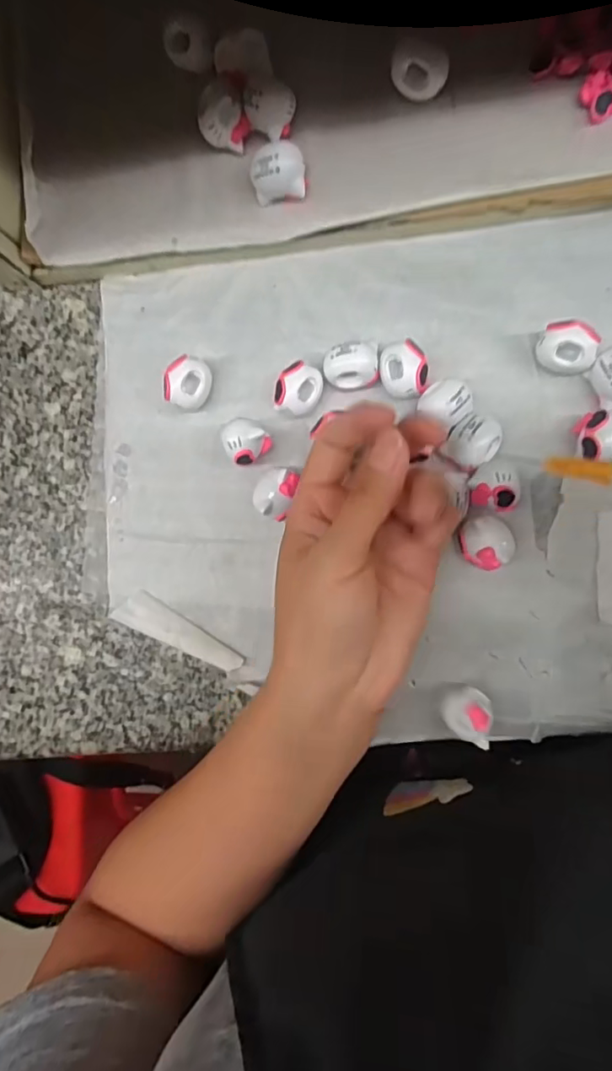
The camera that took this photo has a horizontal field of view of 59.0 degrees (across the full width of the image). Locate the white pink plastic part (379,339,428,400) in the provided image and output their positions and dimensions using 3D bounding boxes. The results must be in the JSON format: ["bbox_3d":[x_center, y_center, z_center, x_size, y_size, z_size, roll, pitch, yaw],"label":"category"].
[{"bbox_3d":[0.045,-0.076,0.252,0.021,0.018,0.026,-5,90,7],"label":"white pink plastic part"}]

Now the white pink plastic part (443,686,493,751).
[{"bbox_3d":[0.073,0.079,0.247,0.021,0.026,0.022,0,91,7],"label":"white pink plastic part"}]

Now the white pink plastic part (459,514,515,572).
[{"bbox_3d":[0.082,0.003,0.248,0.024,0.018,0.022,0,91,7],"label":"white pink plastic part"}]

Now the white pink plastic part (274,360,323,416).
[{"bbox_3d":[-0.003,-0.068,0.259,0.020,0.022,0.024,26,94,6],"label":"white pink plastic part"}]

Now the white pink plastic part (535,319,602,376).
[{"bbox_3d":[0.117,-0.084,0.244,0.024,0.019,0.020,19,93,6],"label":"white pink plastic part"}]

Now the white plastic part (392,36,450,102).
[{"bbox_3d":[0.051,-0.206,0.239,0.024,0.011,0.020,22,93,6],"label":"white plastic part"}]

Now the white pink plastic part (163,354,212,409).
[{"bbox_3d":[-0.056,-0.074,0.265,0.018,0.022,0.024,16,93,6],"label":"white pink plastic part"}]

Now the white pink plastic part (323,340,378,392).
[{"bbox_3d":[0.022,-0.078,0.255,0.025,0.022,0.019,-4,90,7],"label":"white pink plastic part"}]

